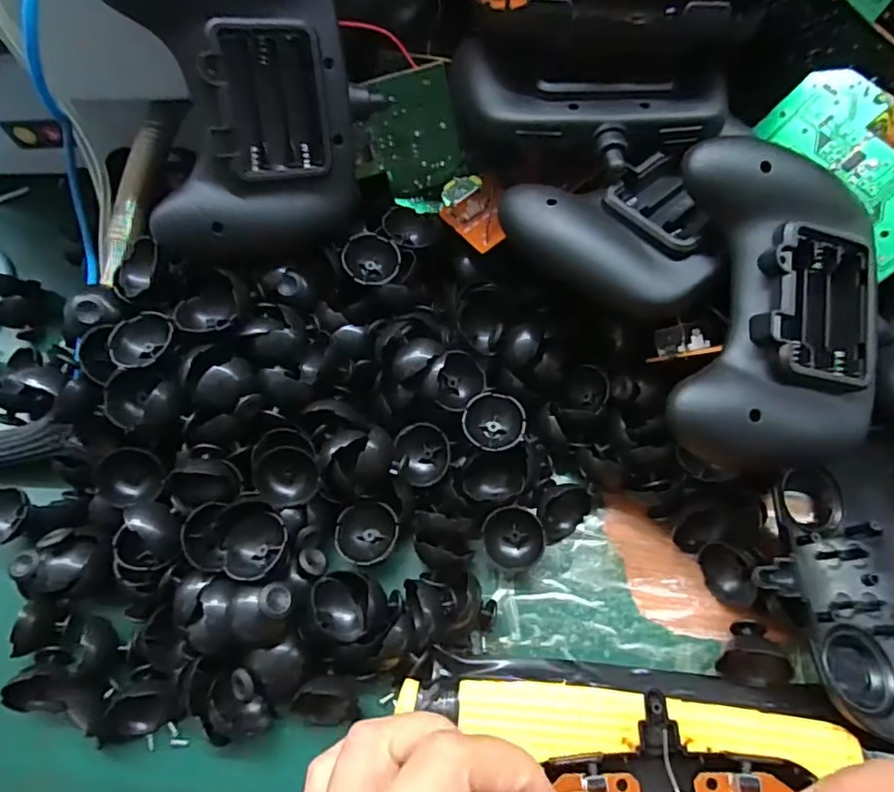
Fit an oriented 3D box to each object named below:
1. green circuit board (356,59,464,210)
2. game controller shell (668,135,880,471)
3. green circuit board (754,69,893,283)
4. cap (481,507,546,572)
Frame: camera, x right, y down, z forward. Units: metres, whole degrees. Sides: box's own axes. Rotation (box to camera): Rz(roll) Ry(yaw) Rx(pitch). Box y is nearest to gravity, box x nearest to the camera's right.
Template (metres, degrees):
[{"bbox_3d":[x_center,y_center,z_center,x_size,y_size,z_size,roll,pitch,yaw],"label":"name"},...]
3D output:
[{"bbox_3d":[-0.019,-0.123,0.284,0.050,0.064,0.009,-11,43,-3],"label":"green circuit board"},{"bbox_3d":[0.122,-0.030,0.224,0.083,0.040,0.115,8,83,-16],"label":"game controller shell"},{"bbox_3d":[0.178,-0.100,0.249,0.047,0.008,0.090,-41,63,23],"label":"green circuit board"},{"bbox_3d":[0.029,0.063,0.254,0.026,0.020,0.025,-1,66,3],"label":"cap"}]

